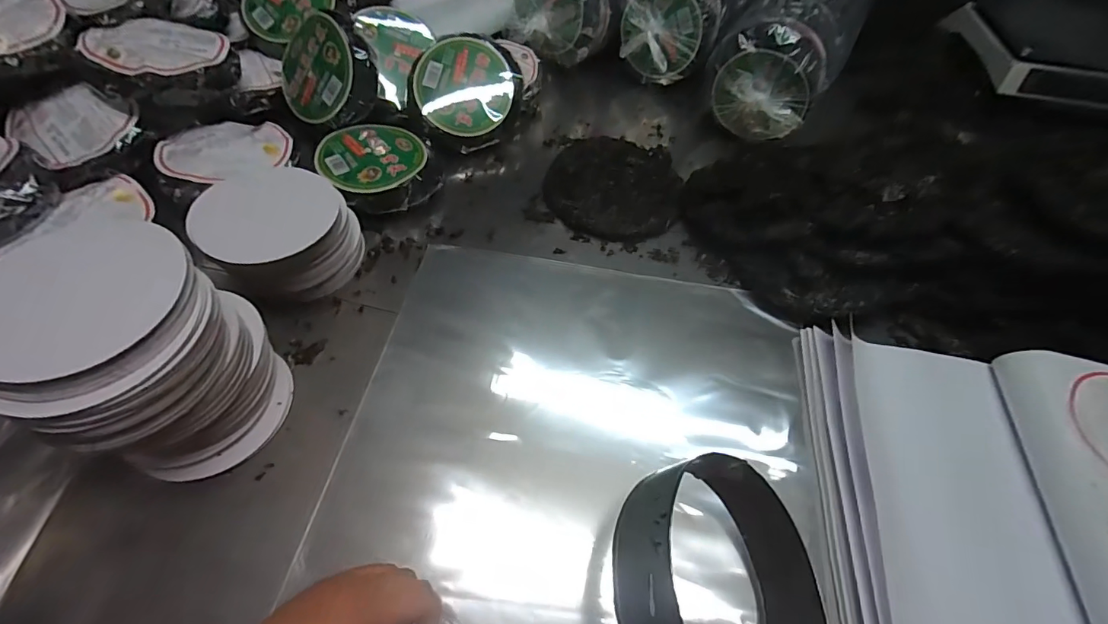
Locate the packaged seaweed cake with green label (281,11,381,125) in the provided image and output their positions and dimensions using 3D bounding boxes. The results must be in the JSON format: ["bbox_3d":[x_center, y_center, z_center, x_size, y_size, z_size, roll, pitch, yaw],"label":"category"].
[{"bbox_3d":[-0.314,-0.333,0.654,0.149,0.144,0.049,41,24,6],"label":"packaged seaweed cake with green label"}]

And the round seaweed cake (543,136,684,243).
[{"bbox_3d":[0.086,-0.184,0.674,0.186,0.017,0.204,2,55,-3],"label":"round seaweed cake"}]

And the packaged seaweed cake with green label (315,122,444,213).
[{"bbox_3d":[-0.237,-0.192,0.635,0.146,0.056,0.158,2,55,-3],"label":"packaged seaweed cake with green label"}]

